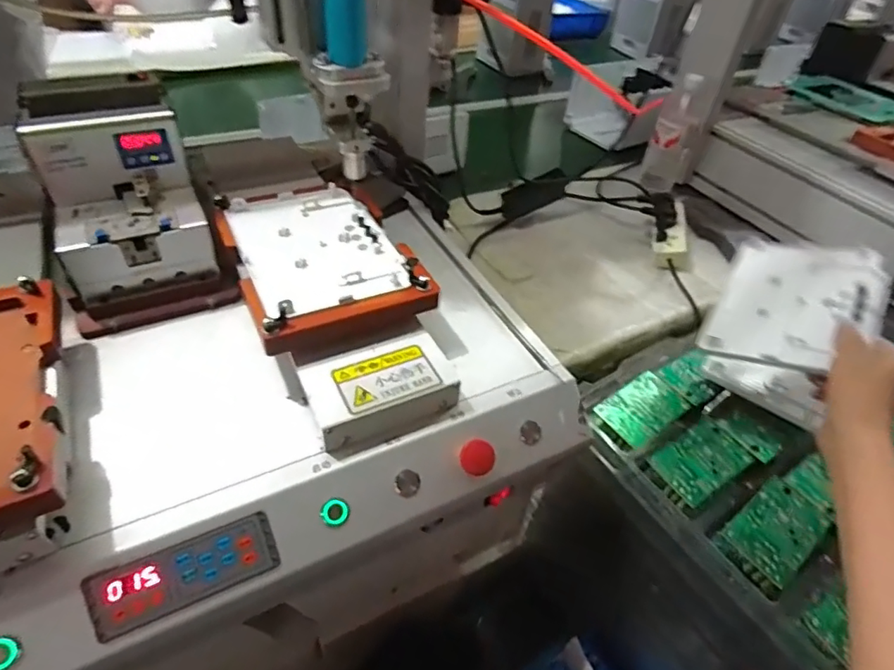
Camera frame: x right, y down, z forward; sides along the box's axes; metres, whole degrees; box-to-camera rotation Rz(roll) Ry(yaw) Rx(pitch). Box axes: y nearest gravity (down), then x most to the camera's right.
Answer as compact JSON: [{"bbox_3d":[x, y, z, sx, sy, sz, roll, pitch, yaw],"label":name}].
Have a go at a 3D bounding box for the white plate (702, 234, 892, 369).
[{"bbox_3d":[0.354,-0.036,0.541,0.140,0.009,0.181,13,54,38],"label":"white plate"}]

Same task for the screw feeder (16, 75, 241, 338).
[{"bbox_3d":[-0.323,-0.137,0.529,0.157,0.170,0.209,-23,50,-27],"label":"screw feeder"}]

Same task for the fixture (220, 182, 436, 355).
[{"bbox_3d":[-0.123,-0.074,0.525,0.157,0.044,0.201,-16,48,-21],"label":"fixture"}]

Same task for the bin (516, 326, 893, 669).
[{"bbox_3d":[0.405,0.217,0.686,0.481,0.331,0.344,-22,50,-26],"label":"bin"}]

